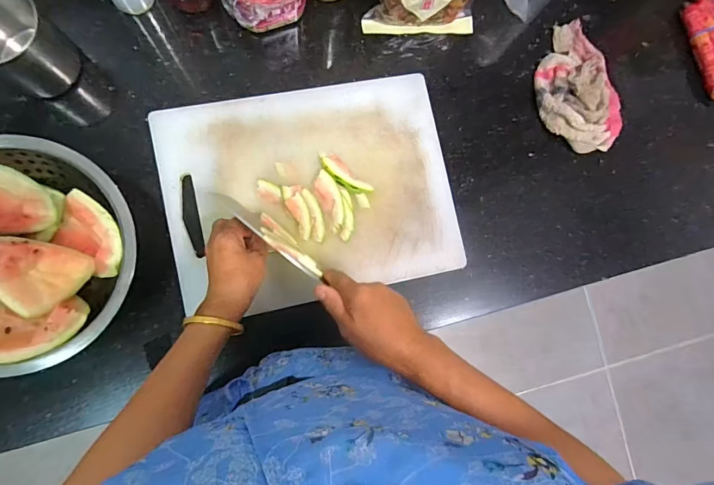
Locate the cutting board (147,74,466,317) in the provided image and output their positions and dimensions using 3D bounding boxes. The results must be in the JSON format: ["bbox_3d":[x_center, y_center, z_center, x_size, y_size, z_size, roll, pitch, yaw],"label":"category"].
[{"bbox_3d":[-0.059,-0.070,0.545,0.383,0.020,0.284,-12,87,-9],"label":"cutting board"}]

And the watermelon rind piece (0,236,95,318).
[{"bbox_3d":[-0.371,0.040,0.454,0.098,0.037,0.078,15,84,-6],"label":"watermelon rind piece"}]

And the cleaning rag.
[{"bbox_3d":[0.340,-0.245,0.614,0.121,0.037,0.207,-13,88,-8],"label":"cleaning rag"}]

